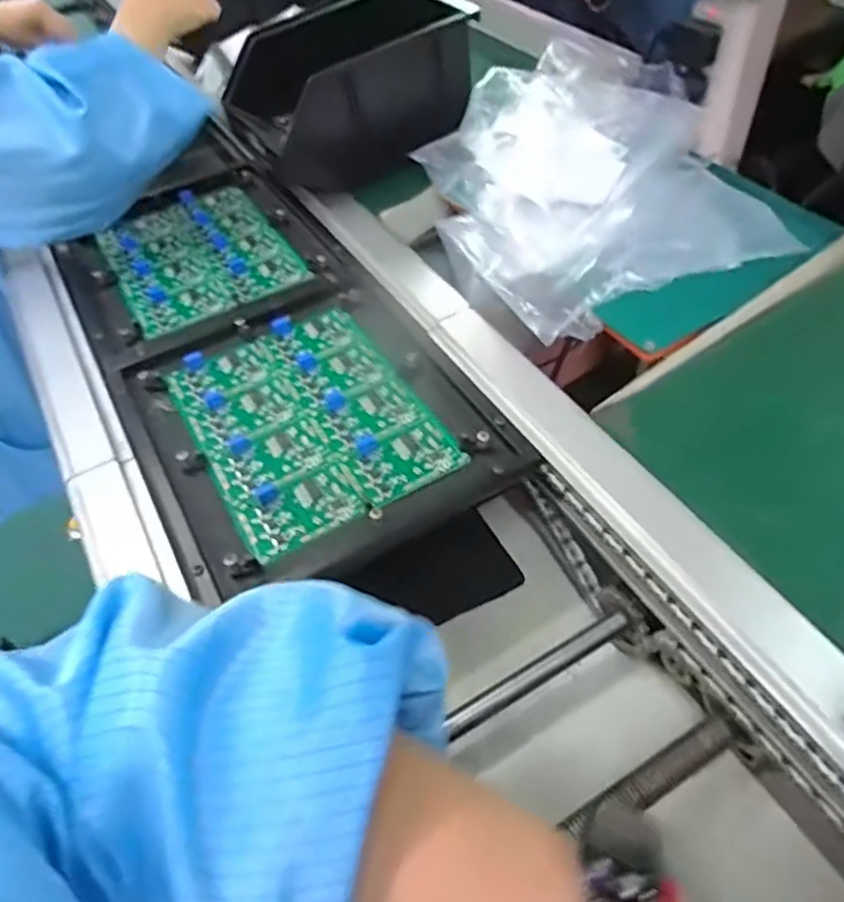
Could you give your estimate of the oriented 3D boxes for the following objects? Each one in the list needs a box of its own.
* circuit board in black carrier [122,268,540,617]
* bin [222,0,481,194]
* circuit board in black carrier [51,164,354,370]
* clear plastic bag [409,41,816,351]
[{"bbox_3d":[-0.084,-0.023,0.488,0.226,0.014,0.253,-27,52,-16],"label":"circuit board in black carrier"},{"bbox_3d":[-0.071,-0.366,0.693,0.224,0.129,0.149,-23,51,-13],"label":"bin"},{"bbox_3d":[-0.218,-0.187,0.641,0.214,0.016,0.268,-26,51,-15],"label":"circuit board in black carrier"},{"bbox_3d":[0.145,-0.240,0.595,0.253,0.080,0.319,-19,50,-10],"label":"clear plastic bag"}]

